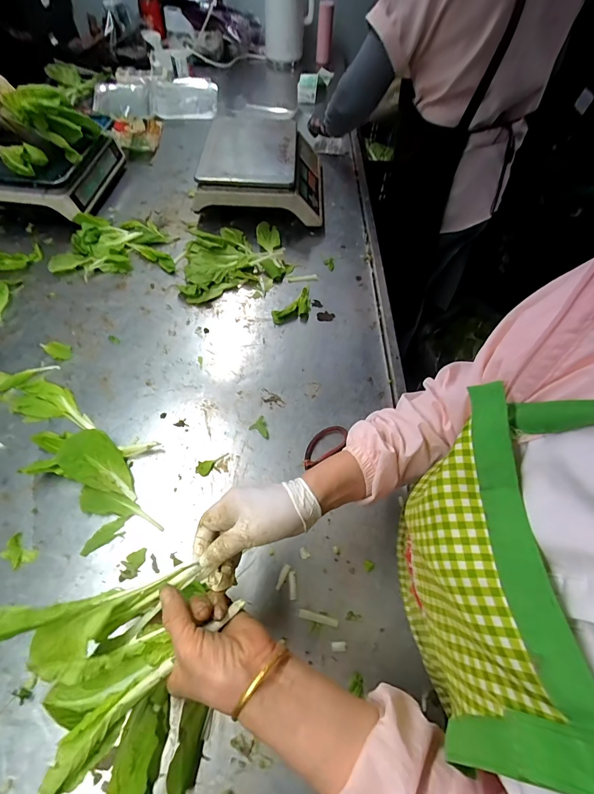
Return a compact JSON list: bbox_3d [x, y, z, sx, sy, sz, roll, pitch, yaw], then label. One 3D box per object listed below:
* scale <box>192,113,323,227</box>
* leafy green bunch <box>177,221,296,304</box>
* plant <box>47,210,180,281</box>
[{"bbox_3d":[-0.084,-0.611,0.909,0.303,0.117,0.348,2,59,-2],"label":"scale"},{"bbox_3d":[-0.144,-0.321,0.795,0.240,0.032,0.213,-13,61,-11],"label":"leafy green bunch"},{"bbox_3d":[-0.419,-0.358,0.800,0.268,0.039,0.183,-4,59,-5],"label":"plant"}]

